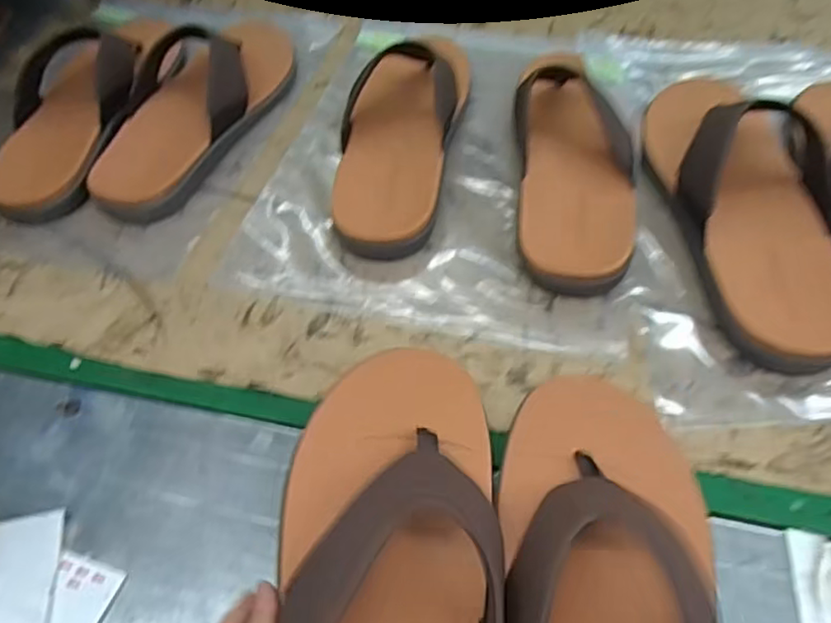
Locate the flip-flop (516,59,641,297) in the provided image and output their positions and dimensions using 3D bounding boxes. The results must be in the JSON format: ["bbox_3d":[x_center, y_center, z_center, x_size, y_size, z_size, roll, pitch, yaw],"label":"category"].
[{"bbox_3d":[0.128,-0.140,0.532,0.088,0.068,0.279,2,52,4],"label":"flip-flop"}]

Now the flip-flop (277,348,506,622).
[{"bbox_3d":[-0.013,0.146,0.296,0.105,0.049,0.298,0,54,2],"label":"flip-flop"}]

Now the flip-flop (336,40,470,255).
[{"bbox_3d":[-0.016,-0.143,0.536,0.096,0.049,0.210,7,65,7],"label":"flip-flop"}]

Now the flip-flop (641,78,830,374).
[{"bbox_3d":[0.252,-0.099,0.494,0.114,0.071,0.302,1,52,3],"label":"flip-flop"}]

